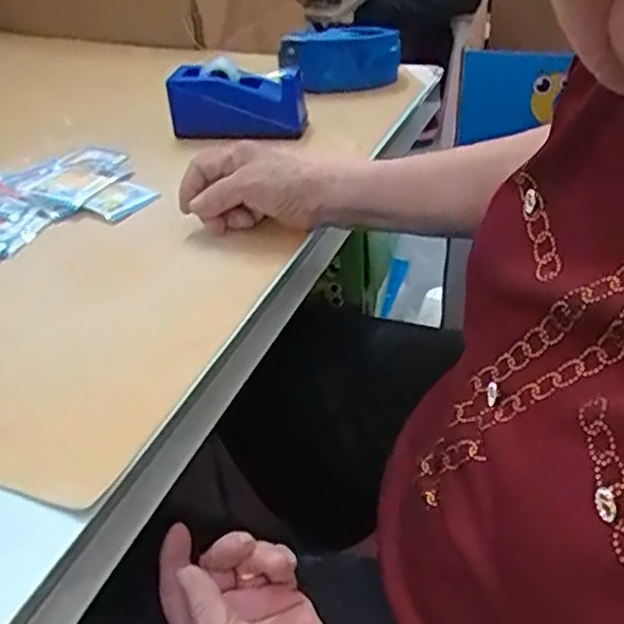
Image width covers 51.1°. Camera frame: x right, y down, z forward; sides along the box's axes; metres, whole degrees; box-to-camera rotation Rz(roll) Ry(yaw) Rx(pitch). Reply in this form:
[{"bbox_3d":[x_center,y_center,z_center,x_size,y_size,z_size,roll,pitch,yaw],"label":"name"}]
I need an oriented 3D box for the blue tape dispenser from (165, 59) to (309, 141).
[{"bbox_3d":[-0.084,-0.239,0.735,0.153,0.071,0.064,-4,37,0],"label":"blue tape dispenser"}]

